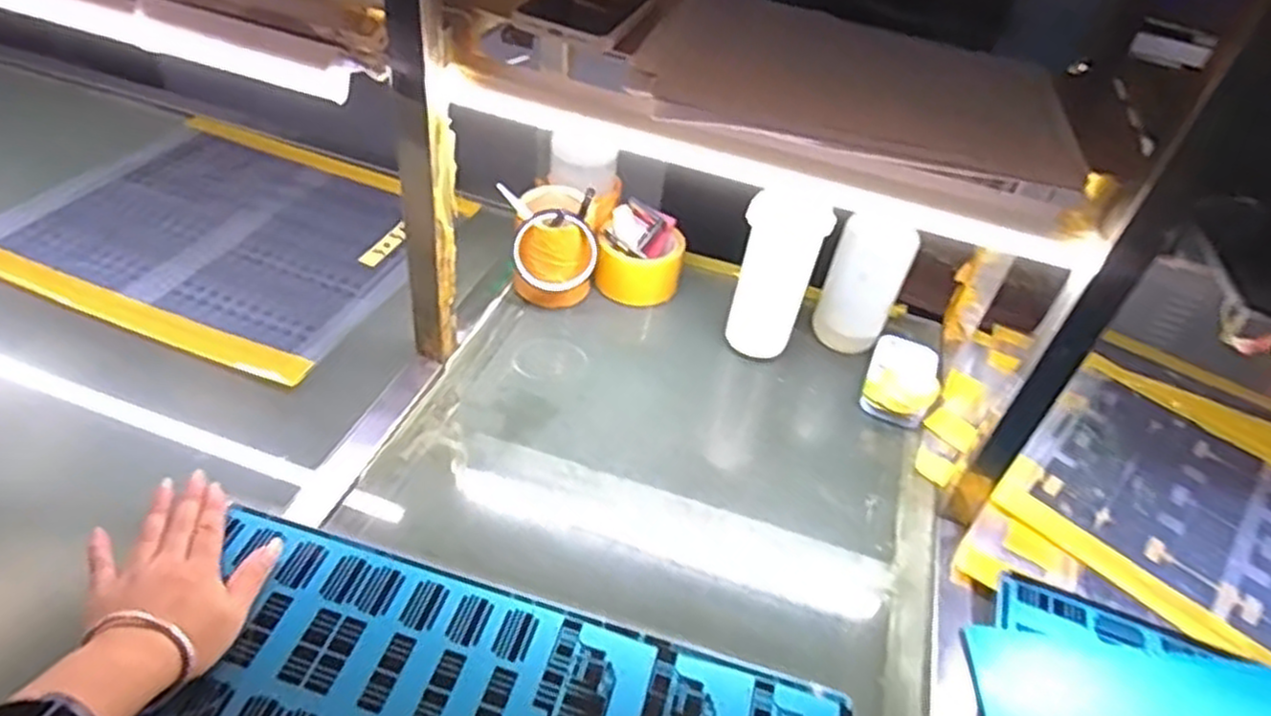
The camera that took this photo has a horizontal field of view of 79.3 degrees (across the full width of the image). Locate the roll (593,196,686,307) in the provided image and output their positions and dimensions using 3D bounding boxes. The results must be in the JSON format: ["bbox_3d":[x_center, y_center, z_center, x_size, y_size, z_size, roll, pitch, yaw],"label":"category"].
[{"bbox_3d":[0.006,-0.119,0.854,0.094,0.081,0.091,4,43,-4],"label":"roll"}]

